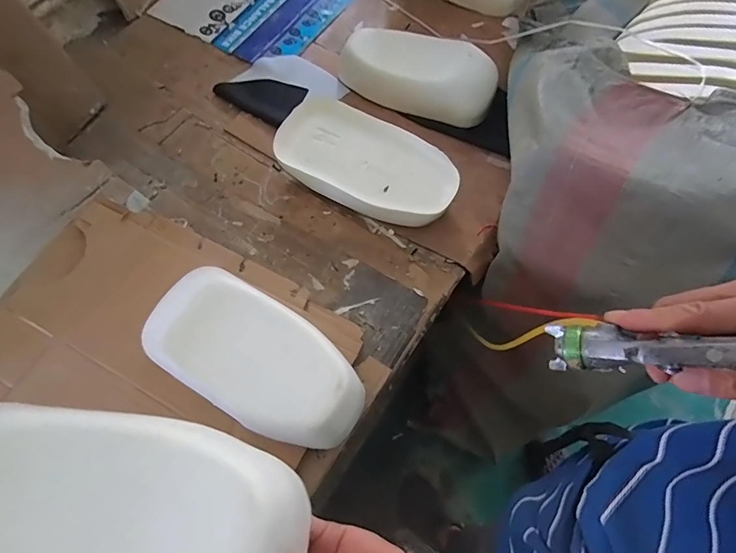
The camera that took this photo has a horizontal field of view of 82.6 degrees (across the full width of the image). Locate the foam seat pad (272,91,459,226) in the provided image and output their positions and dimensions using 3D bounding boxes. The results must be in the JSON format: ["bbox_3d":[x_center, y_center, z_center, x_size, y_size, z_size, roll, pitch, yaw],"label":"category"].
[{"bbox_3d":[0.000,-0.227,0.873,0.367,0.099,0.188,26,70,13],"label":"foam seat pad"}]

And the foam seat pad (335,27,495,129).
[{"bbox_3d":[0.116,-0.474,0.973,0.366,0.103,0.160,19,68,11],"label":"foam seat pad"}]

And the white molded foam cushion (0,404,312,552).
[{"bbox_3d":[-0.210,0.214,0.360,0.334,0.070,0.179,8,65,-10],"label":"white molded foam cushion"}]

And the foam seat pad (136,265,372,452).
[{"bbox_3d":[-0.170,0.127,0.643,0.336,0.084,0.176,30,71,15],"label":"foam seat pad"}]

